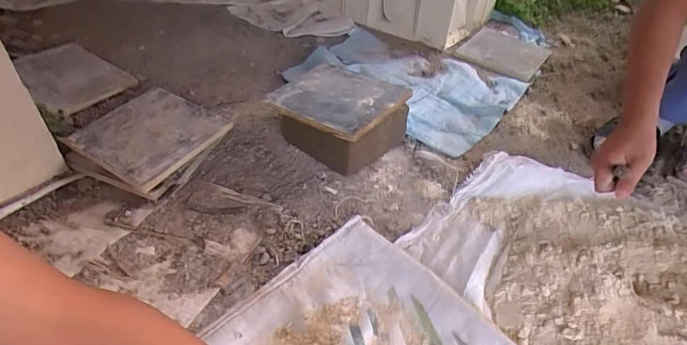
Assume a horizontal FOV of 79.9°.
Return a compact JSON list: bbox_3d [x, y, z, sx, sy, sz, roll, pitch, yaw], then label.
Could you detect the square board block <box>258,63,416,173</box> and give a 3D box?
[{"bbox_3d":[-0.004,-0.133,0.924,0.259,0.116,0.246,23,44,26],"label":"square board block"}]

